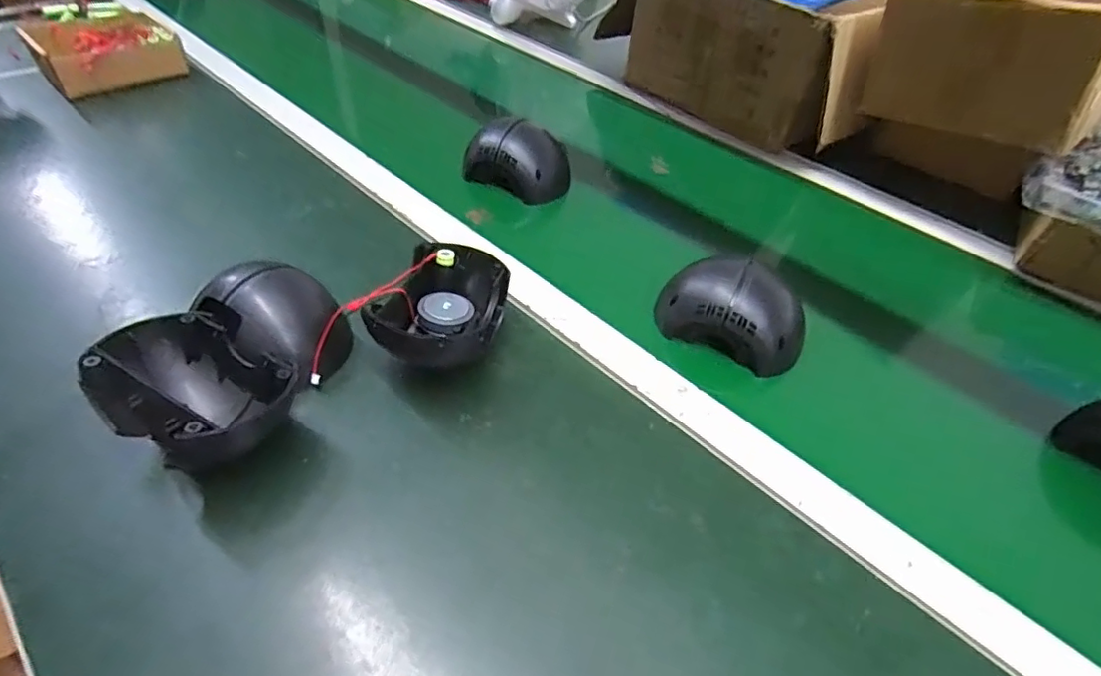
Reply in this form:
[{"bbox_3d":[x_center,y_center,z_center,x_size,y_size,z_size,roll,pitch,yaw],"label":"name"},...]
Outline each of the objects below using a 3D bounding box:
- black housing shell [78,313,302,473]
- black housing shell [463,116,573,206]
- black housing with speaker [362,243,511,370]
[{"bbox_3d":[-0.239,0.038,0.403,0.128,0.070,0.093,20,48,15],"label":"black housing shell"},{"bbox_3d":[-0.039,-0.205,0.679,0.110,0.062,0.071,24,49,18],"label":"black housing shell"},{"bbox_3d":[-0.089,-0.022,0.483,0.094,0.065,0.117,26,50,20],"label":"black housing with speaker"}]

